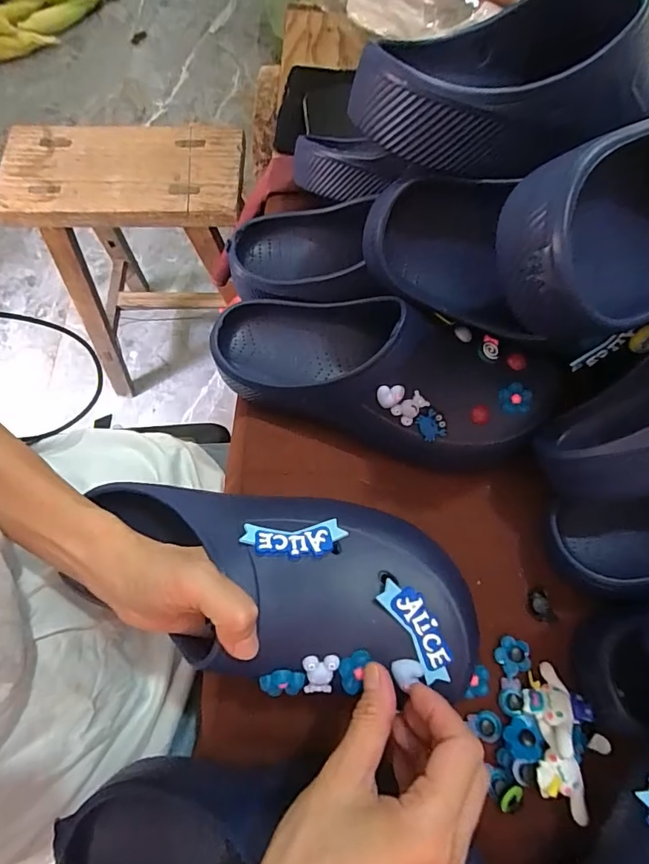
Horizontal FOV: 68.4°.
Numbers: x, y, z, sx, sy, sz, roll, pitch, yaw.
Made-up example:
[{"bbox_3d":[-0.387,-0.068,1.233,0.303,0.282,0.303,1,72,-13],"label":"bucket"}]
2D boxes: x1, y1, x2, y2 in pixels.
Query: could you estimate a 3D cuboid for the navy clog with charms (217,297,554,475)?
[{"bbox_3d":[0.043,-0.050,0.370,0.267,0.088,0.105,14,72,6],"label":"navy clog with charms"}]

